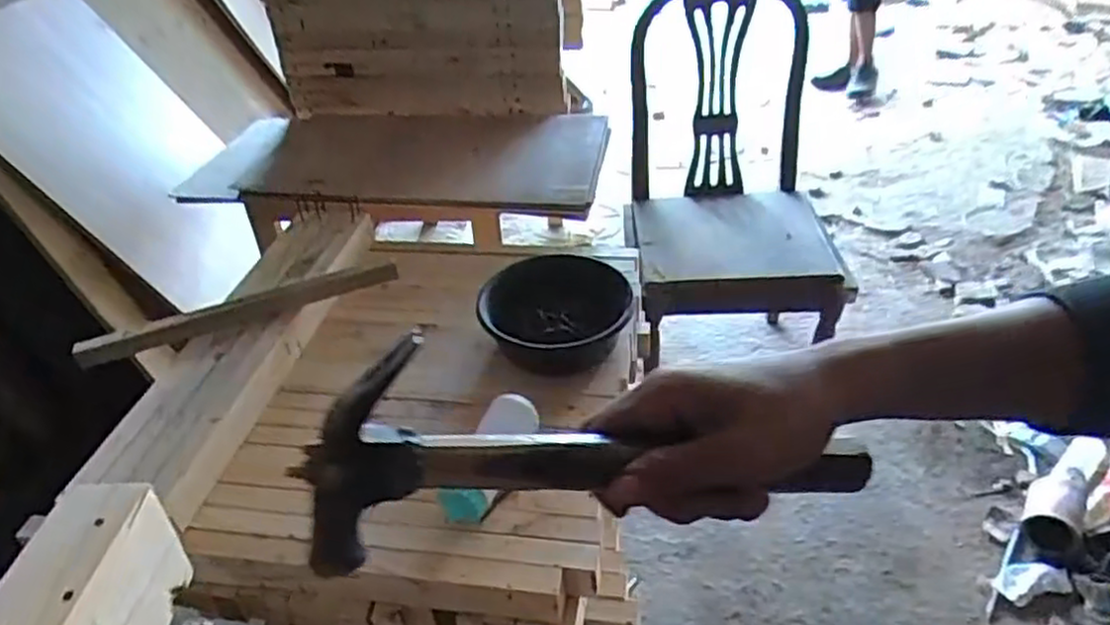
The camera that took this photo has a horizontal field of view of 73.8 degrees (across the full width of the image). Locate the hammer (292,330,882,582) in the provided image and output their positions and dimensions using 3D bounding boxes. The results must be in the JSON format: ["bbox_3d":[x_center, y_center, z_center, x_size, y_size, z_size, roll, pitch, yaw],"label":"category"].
[{"bbox_3d":[0.024,0.068,0.335,0.259,0.078,0.036,4,35,-19],"label":"hammer"}]

